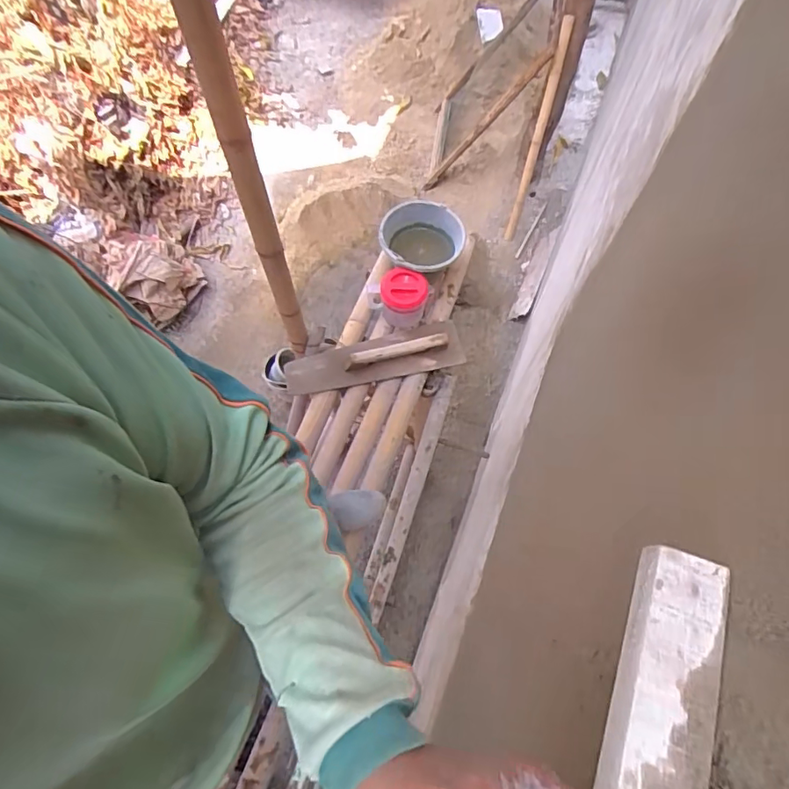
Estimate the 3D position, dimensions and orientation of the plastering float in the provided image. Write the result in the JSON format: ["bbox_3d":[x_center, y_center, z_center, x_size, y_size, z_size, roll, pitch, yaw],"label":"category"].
[{"bbox_3d":[-0.061,-0.120,1.505,0.513,0.080,0.147,-12,70,-2],"label":"plastering float"}]

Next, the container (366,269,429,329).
[{"bbox_3d":[0.013,-0.277,1.513,0.169,0.151,0.136,-12,70,-3],"label":"container"}]

